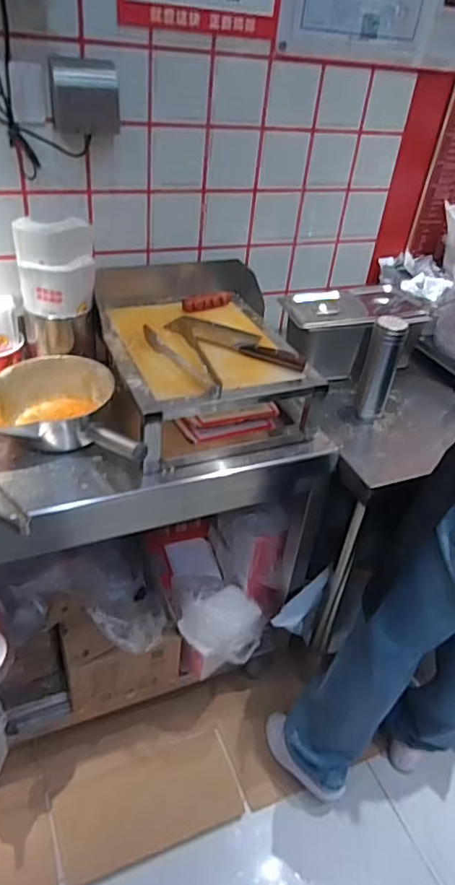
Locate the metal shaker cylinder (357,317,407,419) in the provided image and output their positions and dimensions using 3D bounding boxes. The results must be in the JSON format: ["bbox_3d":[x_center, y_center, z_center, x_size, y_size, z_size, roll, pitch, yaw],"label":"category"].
[{"bbox_3d":[0.300,-0.147,1.113,0.057,0.195,0.059,3,38,-5],"label":"metal shaker cylinder"}]

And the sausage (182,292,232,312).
[{"bbox_3d":[-0.042,-0.299,1.195,0.110,0.028,0.029,-15,43,-26],"label":"sausage"}]

